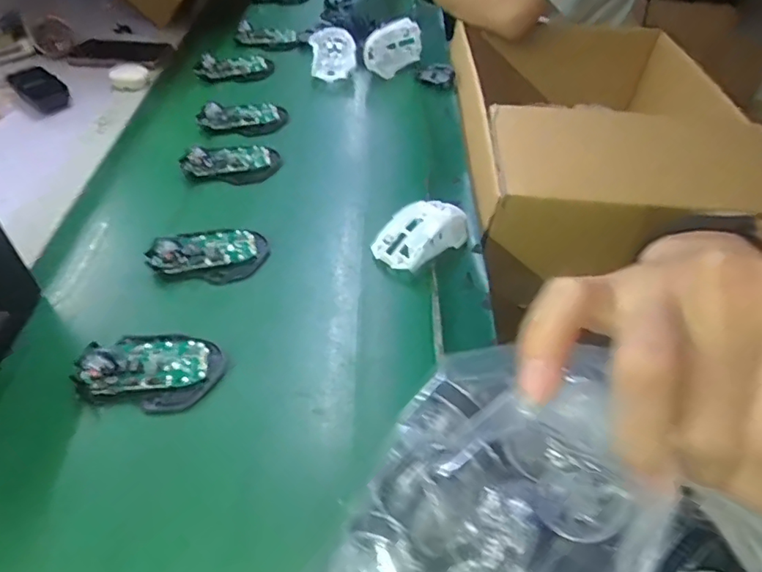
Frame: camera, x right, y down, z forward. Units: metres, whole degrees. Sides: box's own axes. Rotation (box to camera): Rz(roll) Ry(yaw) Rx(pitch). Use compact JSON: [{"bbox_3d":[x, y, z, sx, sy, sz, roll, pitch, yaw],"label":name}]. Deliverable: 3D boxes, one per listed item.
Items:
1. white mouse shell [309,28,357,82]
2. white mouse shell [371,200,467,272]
[{"bbox_3d":[-0.074,-0.363,0.832,0.070,0.043,0.113,-1,48,-4],"label":"white mouse shell"},{"bbox_3d":[0.044,-0.054,0.542,0.104,0.038,0.054,-27,55,-25],"label":"white mouse shell"}]

